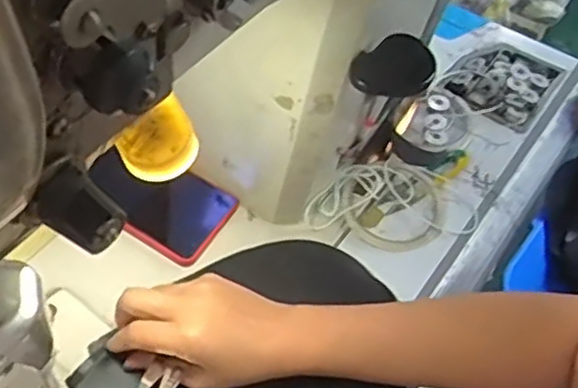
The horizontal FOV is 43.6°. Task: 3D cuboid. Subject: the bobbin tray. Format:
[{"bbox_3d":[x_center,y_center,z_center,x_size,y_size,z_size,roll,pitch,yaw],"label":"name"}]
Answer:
[{"bbox_3d":[0.218,-0.116,0.747,0.099,0.012,0.102,31,56,19],"label":"bobbin tray"}]

